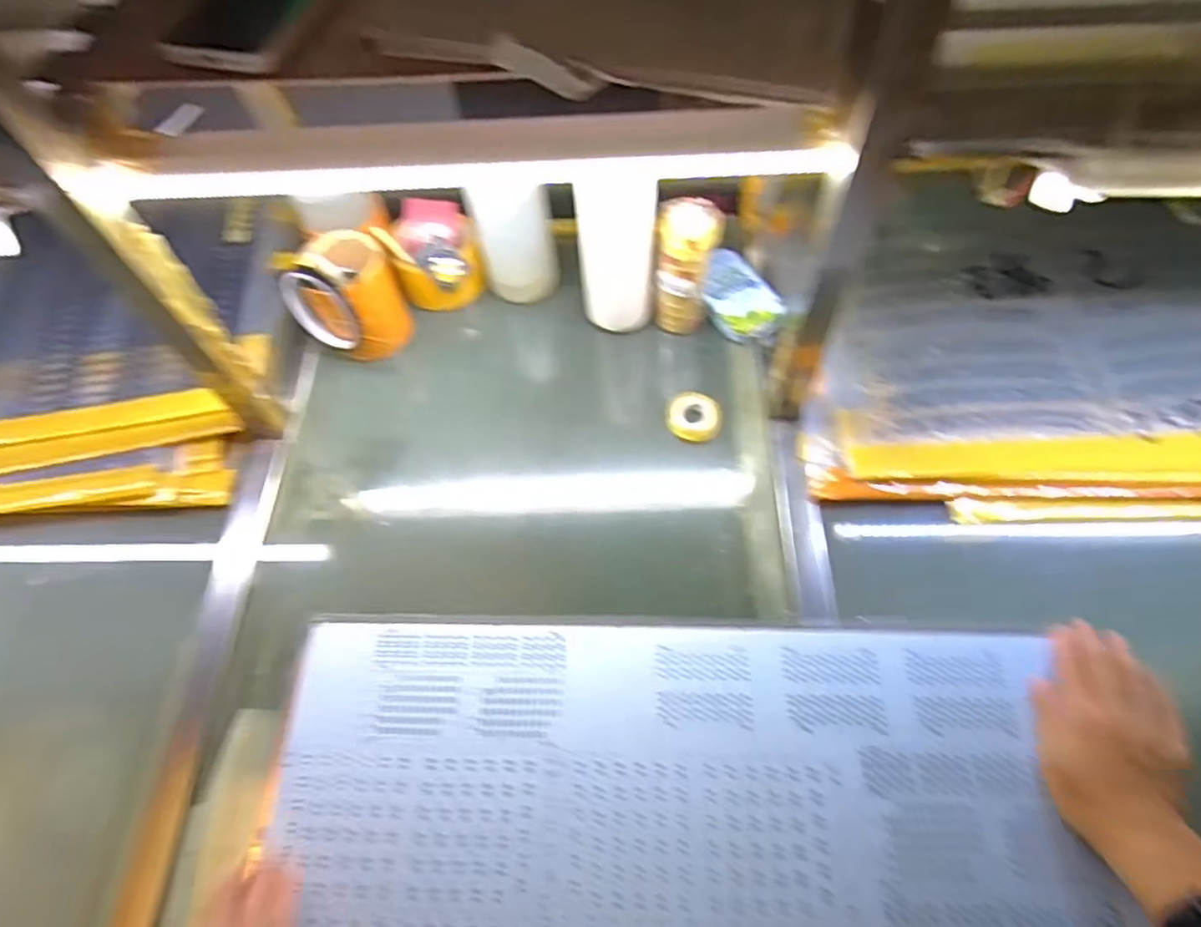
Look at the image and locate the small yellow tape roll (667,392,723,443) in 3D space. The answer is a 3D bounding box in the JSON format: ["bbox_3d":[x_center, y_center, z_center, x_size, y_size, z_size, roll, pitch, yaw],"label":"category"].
[{"bbox_3d":[0.091,-0.046,0.650,0.052,0.017,0.046,14,63,9],"label":"small yellow tape roll"}]

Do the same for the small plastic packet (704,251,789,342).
[{"bbox_3d":[0.141,-0.176,0.708,0.067,0.026,0.106,-29,65,-13],"label":"small plastic packet"}]

